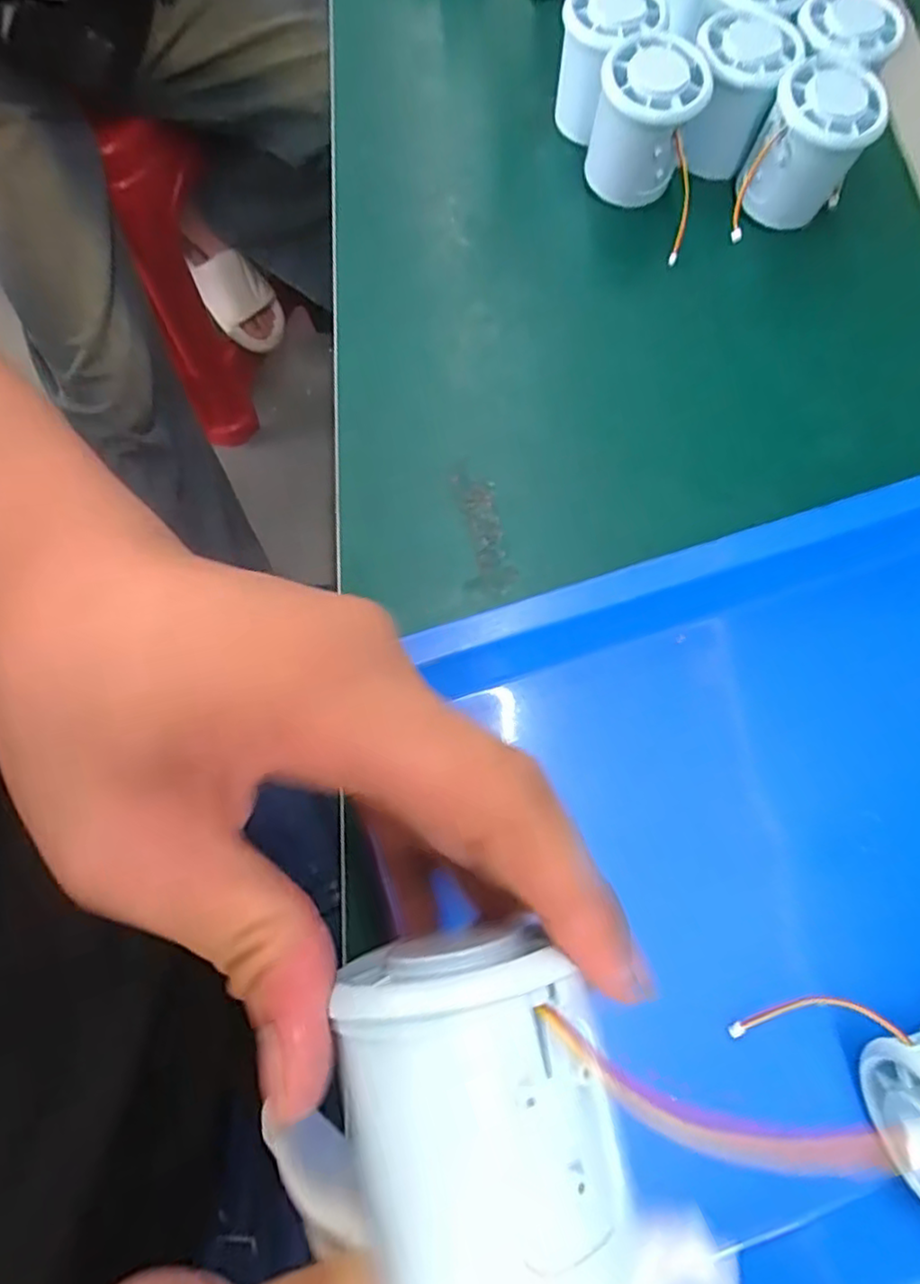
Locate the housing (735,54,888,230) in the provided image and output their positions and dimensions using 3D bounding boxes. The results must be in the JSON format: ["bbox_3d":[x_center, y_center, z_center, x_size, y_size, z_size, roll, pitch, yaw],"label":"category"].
[{"bbox_3d":[0.192,-0.270,0.362,0.057,0.063,0.058,29,73,8],"label":"housing"}]

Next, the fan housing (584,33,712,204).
[{"bbox_3d":[0.103,-0.288,0.367,0.057,0.062,0.056,15,72,3],"label":"fan housing"}]

